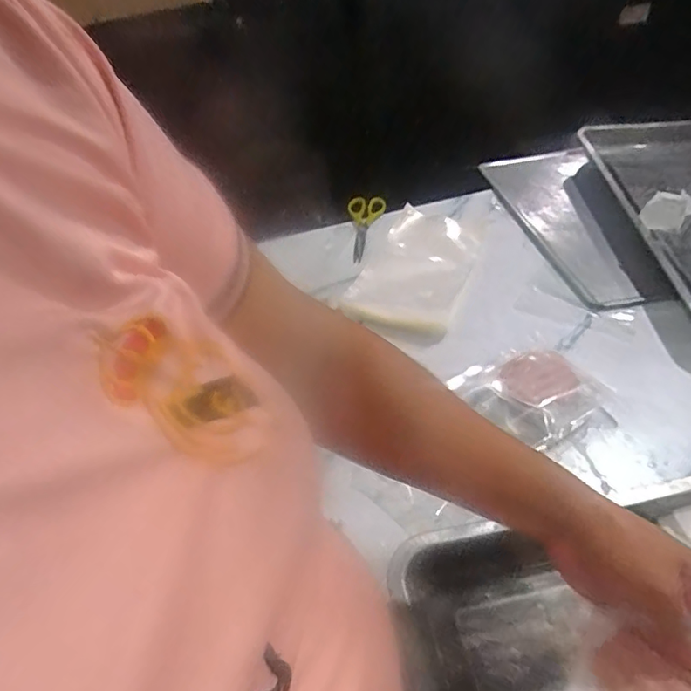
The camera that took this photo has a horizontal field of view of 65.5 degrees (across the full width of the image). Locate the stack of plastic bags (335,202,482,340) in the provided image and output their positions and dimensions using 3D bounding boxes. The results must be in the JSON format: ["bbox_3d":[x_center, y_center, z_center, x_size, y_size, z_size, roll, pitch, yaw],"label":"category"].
[{"bbox_3d":[0.111,-0.117,0.817,0.151,0.038,0.274,14,44,19],"label":"stack of plastic bags"}]

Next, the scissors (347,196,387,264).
[{"bbox_3d":[0.039,-0.203,0.913,0.066,0.016,0.169,-7,47,4],"label":"scissors"}]

